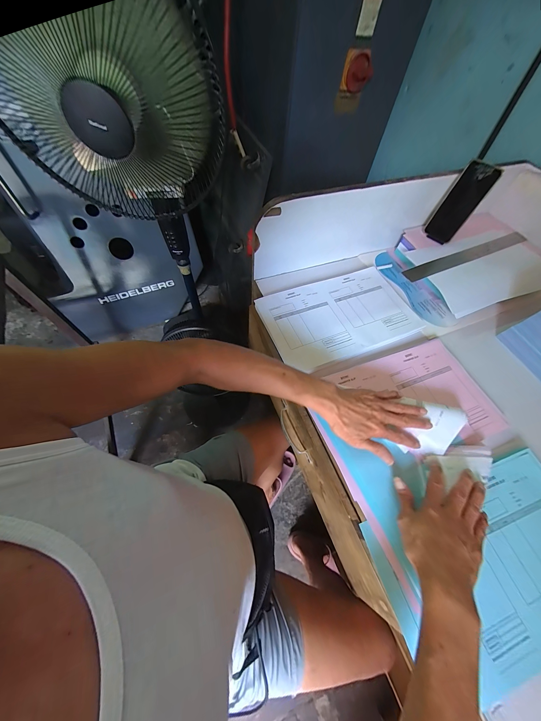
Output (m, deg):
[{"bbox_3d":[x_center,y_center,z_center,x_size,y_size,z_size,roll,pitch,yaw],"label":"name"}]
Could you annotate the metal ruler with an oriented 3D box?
[{"bbox_3d":[0.556,-0.297,0.669,0.476,0.009,0.047,-22,64,-15],"label":"metal ruler"}]

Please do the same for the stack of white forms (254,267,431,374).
[{"bbox_3d":[0.166,-0.113,0.580,0.353,0.013,0.221,-20,63,-14],"label":"stack of white forms"}]

